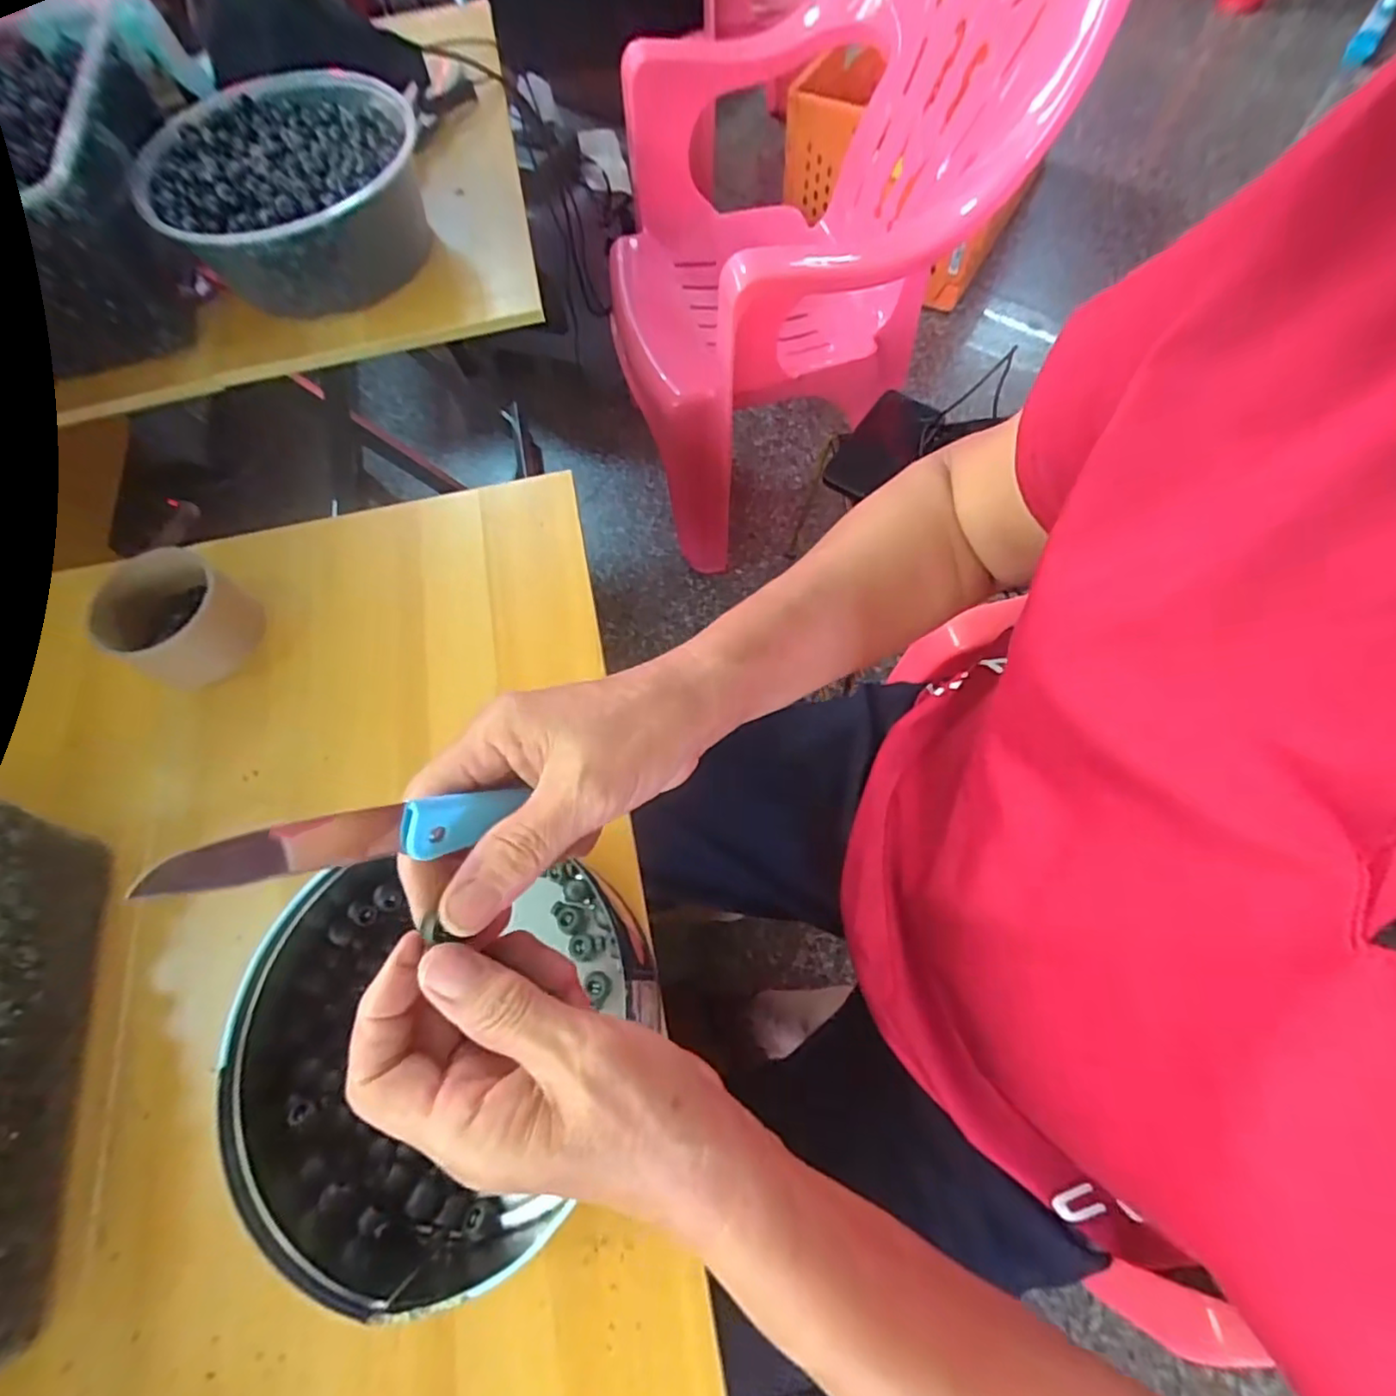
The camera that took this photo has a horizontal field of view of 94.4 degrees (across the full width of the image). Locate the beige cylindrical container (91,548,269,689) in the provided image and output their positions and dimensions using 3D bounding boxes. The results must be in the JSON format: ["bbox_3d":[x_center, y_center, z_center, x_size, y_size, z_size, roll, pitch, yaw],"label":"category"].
[{"bbox_3d":[-0.357,-0.056,0.443,0.084,0.049,0.080,30,71,15],"label":"beige cylindrical container"}]

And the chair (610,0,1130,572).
[{"bbox_3d":[0.119,-0.642,0.912,0.479,0.667,0.599,-14,66,-3],"label":"chair"}]

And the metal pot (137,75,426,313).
[{"bbox_3d":[-0.370,-0.467,0.616,0.223,0.110,0.229,-21,66,-6],"label":"metal pot"}]

